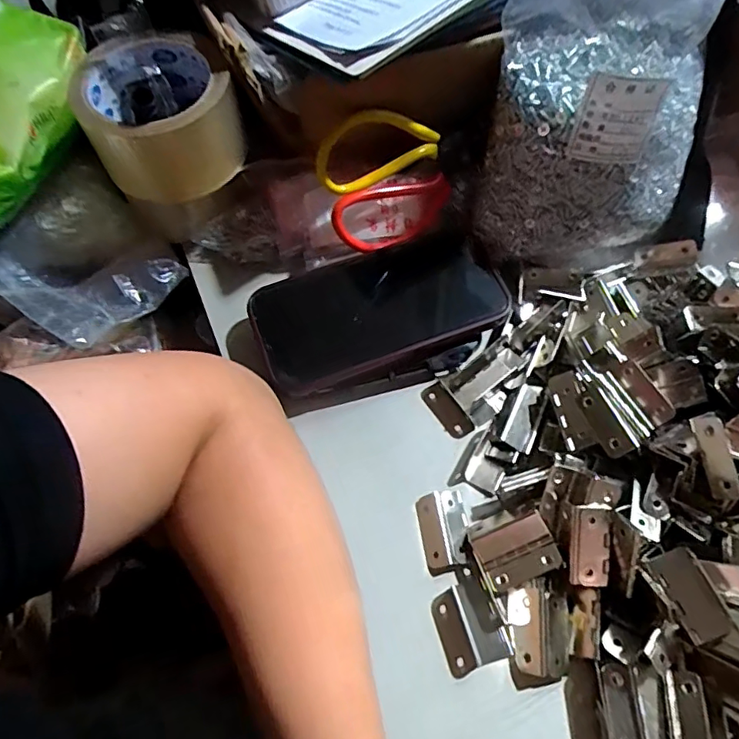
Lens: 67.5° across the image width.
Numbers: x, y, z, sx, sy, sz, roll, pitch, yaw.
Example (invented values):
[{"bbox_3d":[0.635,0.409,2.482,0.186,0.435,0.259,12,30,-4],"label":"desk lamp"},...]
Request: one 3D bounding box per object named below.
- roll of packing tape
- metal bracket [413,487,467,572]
[{"bbox_3d":[-0.134,-0.160,0.356,0.088,0.067,0.079,-28,67,-13],"label":"roll of packing tape"},{"bbox_3d":[0.043,0.092,0.319,0.027,0.011,0.042,-9,64,-4],"label":"metal bracket"}]

